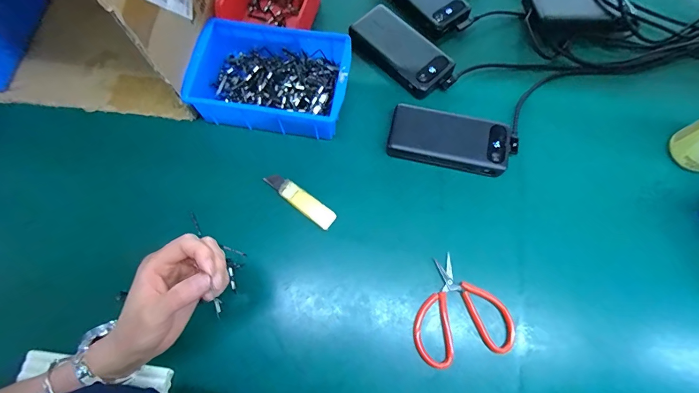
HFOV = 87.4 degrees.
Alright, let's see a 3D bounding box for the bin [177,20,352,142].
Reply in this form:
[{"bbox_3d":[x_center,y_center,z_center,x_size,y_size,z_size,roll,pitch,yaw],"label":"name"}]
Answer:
[{"bbox_3d":[-0.103,-0.161,0.503,0.201,0.071,0.138,9,71,4],"label":"bin"}]

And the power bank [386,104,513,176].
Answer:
[{"bbox_3d":[0.132,-0.076,0.491,0.155,0.029,0.076,11,71,5],"label":"power bank"}]

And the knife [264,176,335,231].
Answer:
[{"bbox_3d":[-0.064,0.005,0.476,0.105,0.020,0.024,36,75,13],"label":"knife"}]

